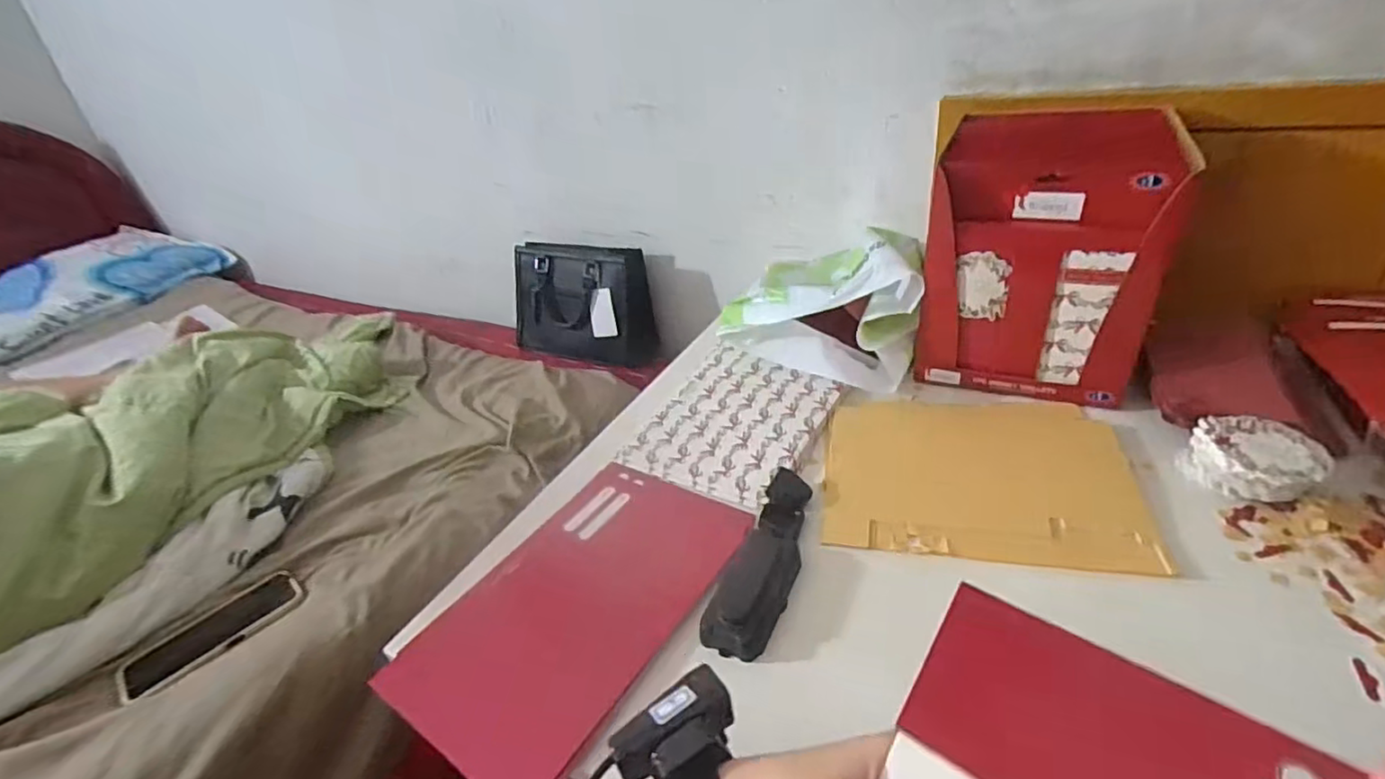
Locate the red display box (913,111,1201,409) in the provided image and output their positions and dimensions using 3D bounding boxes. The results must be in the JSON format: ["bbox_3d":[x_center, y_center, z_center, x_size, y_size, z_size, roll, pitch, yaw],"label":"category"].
[{"bbox_3d":[0.376,-0.153,0.665,0.202,0.262,0.221,10,35,26],"label":"red display box"}]

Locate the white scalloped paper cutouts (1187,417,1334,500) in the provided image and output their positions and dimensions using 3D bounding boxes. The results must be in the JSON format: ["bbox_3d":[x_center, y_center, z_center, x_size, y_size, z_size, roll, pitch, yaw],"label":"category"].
[{"bbox_3d":[0.450,0.062,0.493,0.076,0.053,0.065,12,36,29],"label":"white scalloped paper cutouts"}]

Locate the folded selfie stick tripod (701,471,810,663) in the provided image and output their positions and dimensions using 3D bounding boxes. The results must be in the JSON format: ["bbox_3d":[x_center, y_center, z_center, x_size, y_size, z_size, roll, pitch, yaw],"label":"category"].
[{"bbox_3d":[0.063,0.138,0.509,0.050,0.025,0.180,9,35,25],"label":"folded selfie stick tripod"}]

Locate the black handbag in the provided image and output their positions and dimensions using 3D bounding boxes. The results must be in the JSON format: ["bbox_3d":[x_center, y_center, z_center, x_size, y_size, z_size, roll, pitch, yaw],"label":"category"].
[{"bbox_3d":[-0.206,-0.161,1.117,0.262,0.183,0.107,11,35,27],"label":"black handbag"}]

